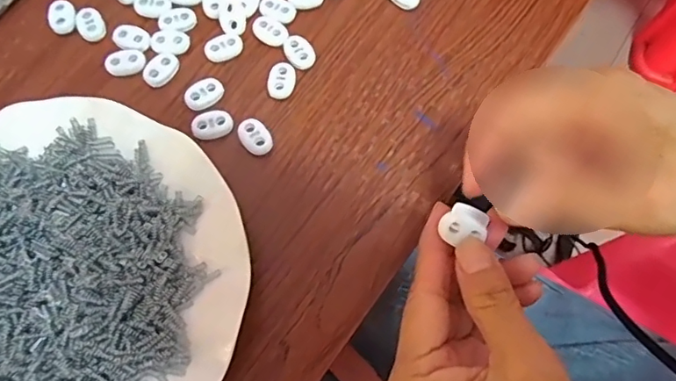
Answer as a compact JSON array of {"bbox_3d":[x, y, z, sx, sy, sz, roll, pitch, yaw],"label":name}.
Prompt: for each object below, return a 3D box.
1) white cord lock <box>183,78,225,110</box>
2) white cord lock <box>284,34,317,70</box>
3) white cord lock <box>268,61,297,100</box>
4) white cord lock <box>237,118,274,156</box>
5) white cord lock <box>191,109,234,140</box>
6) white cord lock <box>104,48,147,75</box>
[{"bbox_3d":[-0.076,-0.055,0.303,0.023,0.004,0.015,-27,73,-10],"label":"white cord lock"},{"bbox_3d":[-0.023,-0.083,0.315,0.016,0.004,0.022,-31,74,-11],"label":"white cord lock"},{"bbox_3d":[-0.033,-0.064,0.308,0.015,0.004,0.023,16,71,5],"label":"white cord lock"},{"bbox_3d":[-0.046,-0.030,0.294,0.016,0.004,0.022,-39,75,-14],"label":"white cord lock"},{"bbox_3d":[-0.070,-0.037,0.296,0.023,0.004,0.017,-17,71,-7],"label":"white cord lock"},{"bbox_3d":[-0.125,-0.076,0.310,0.023,0.004,0.016,-9,71,-4],"label":"white cord lock"}]

